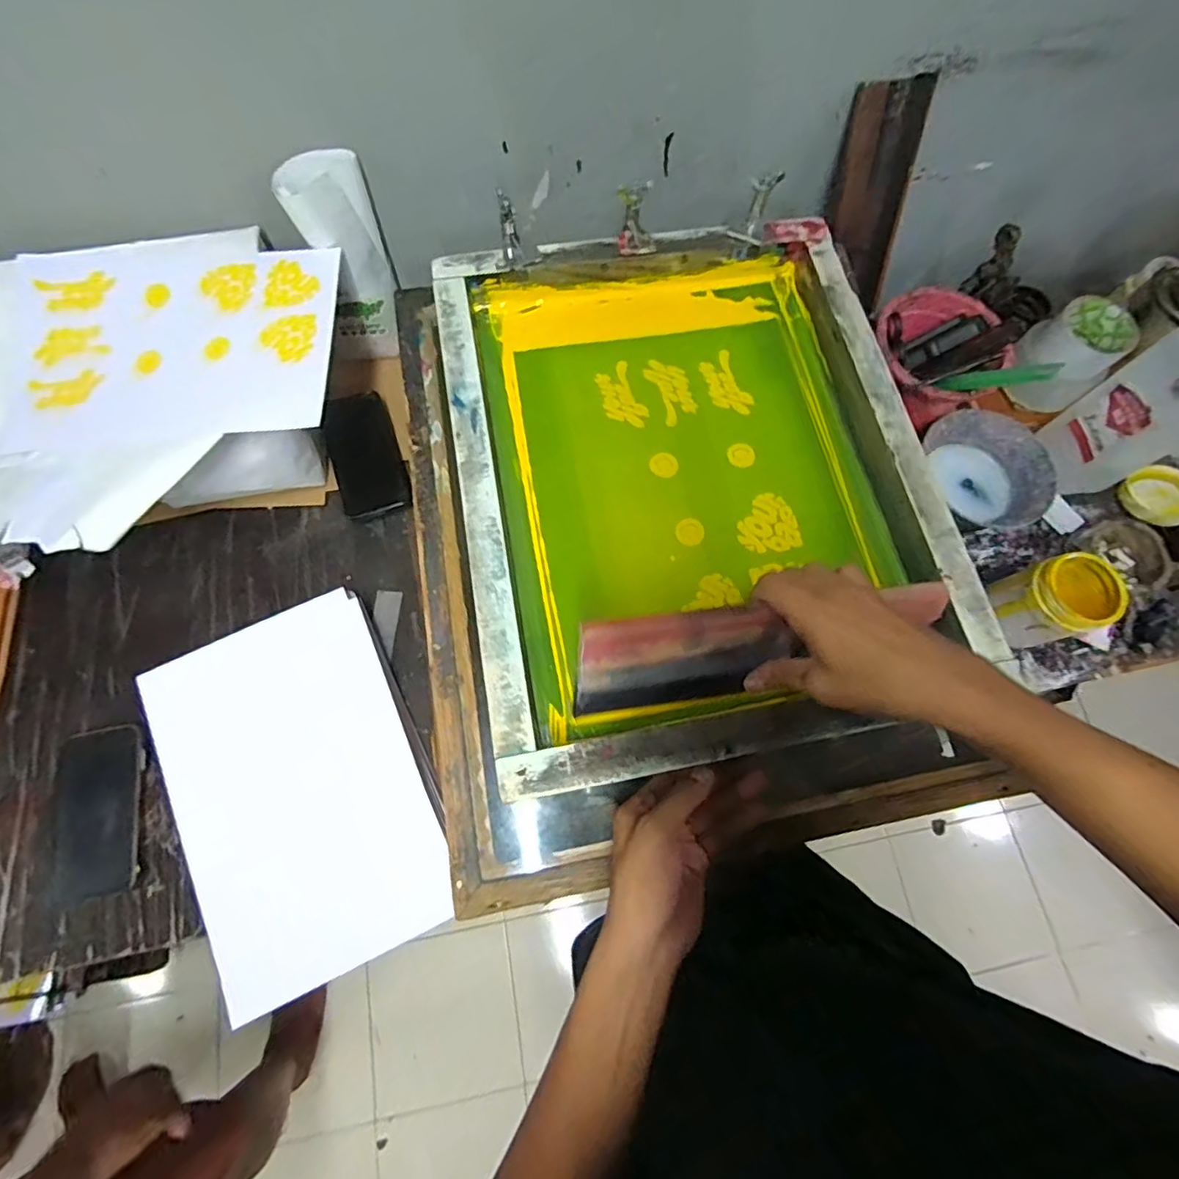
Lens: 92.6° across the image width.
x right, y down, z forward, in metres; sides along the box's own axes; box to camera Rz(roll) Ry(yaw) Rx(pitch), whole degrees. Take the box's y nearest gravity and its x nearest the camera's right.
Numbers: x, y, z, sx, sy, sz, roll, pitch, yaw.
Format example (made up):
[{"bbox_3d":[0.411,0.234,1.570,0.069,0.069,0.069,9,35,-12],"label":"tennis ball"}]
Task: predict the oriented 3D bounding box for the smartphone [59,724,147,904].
[{"bbox_3d":[-0.494,0.222,0.572,0.081,0.005,0.160,-14,73,-7],"label":"smartphone"}]

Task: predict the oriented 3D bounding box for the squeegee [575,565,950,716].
[{"bbox_3d":[0.128,0.037,0.411,0.282,0.091,0.026,-9,44,-10],"label":"squeegee"}]

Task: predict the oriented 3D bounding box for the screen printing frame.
[{"bbox_3d":[0.091,-0.109,0.508,0.398,0.056,0.488,-9,73,-5],"label":"screen printing frame"}]

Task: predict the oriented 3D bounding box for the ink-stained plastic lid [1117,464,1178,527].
[{"bbox_3d":[0.727,-0.118,0.719,0.087,0.036,0.081,1,72,-2],"label":"ink-stained plastic lid"}]

